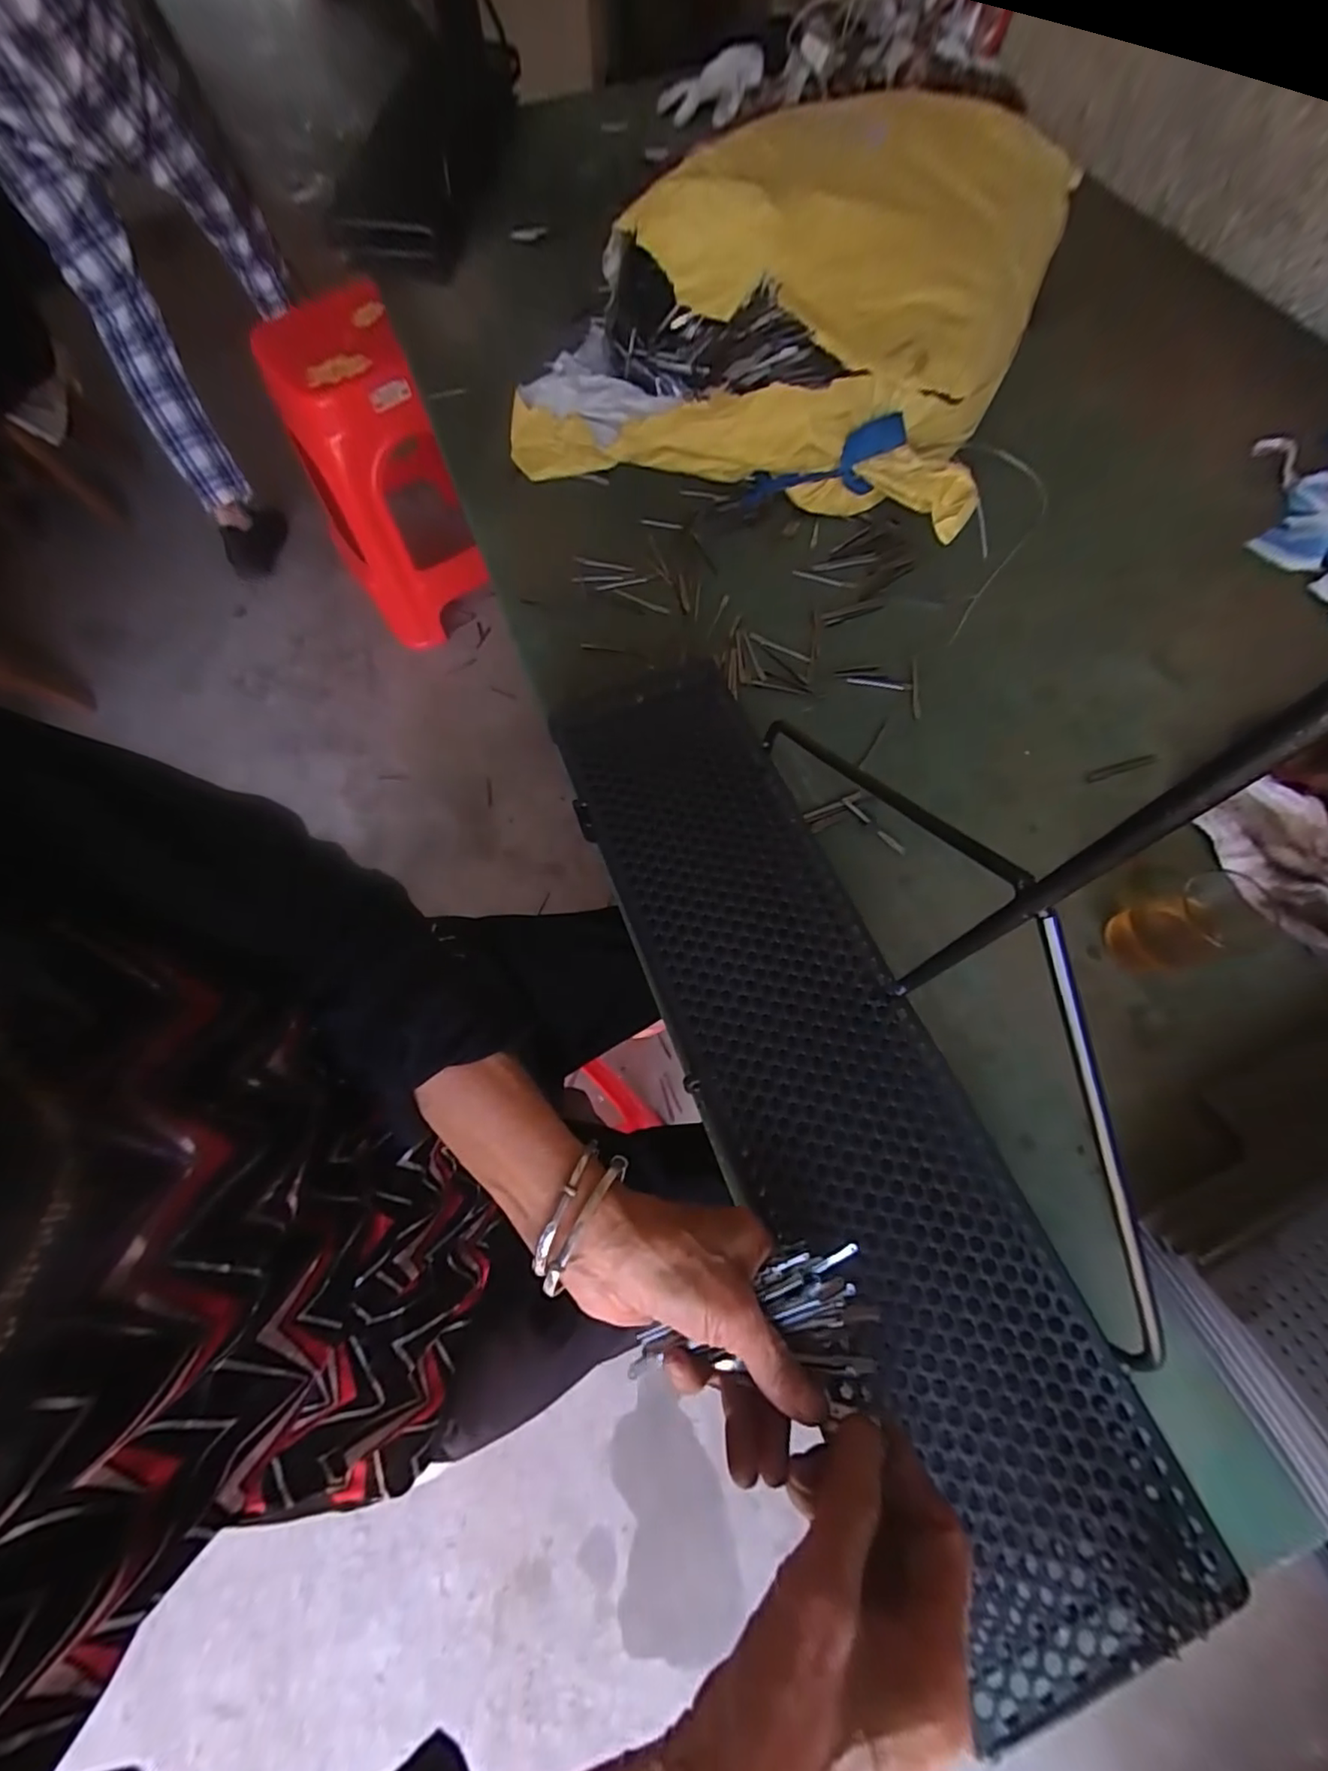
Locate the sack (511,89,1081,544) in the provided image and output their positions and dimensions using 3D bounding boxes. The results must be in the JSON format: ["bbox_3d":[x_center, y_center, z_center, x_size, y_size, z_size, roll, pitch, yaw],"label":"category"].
[{"bbox_3d":[0.145,-0.583,0.604,0.509,0.206,0.430,13,69,6],"label":"sack"}]

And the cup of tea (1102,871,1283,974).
[{"bbox_3d":[0.371,0.031,0.417,0.057,0.078,0.055,0,68,1],"label":"cup of tea"}]

